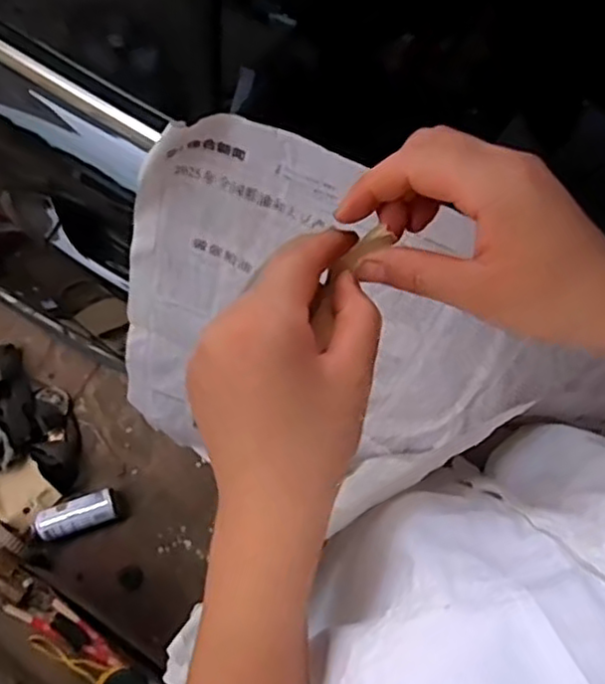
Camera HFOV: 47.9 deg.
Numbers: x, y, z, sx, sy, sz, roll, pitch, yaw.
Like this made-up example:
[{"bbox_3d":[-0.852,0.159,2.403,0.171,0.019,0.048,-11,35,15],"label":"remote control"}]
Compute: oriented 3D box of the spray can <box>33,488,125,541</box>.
[{"bbox_3d":[-0.468,0.360,1.421,0.170,0.061,0.074,-17,76,-4],"label":"spray can"}]

